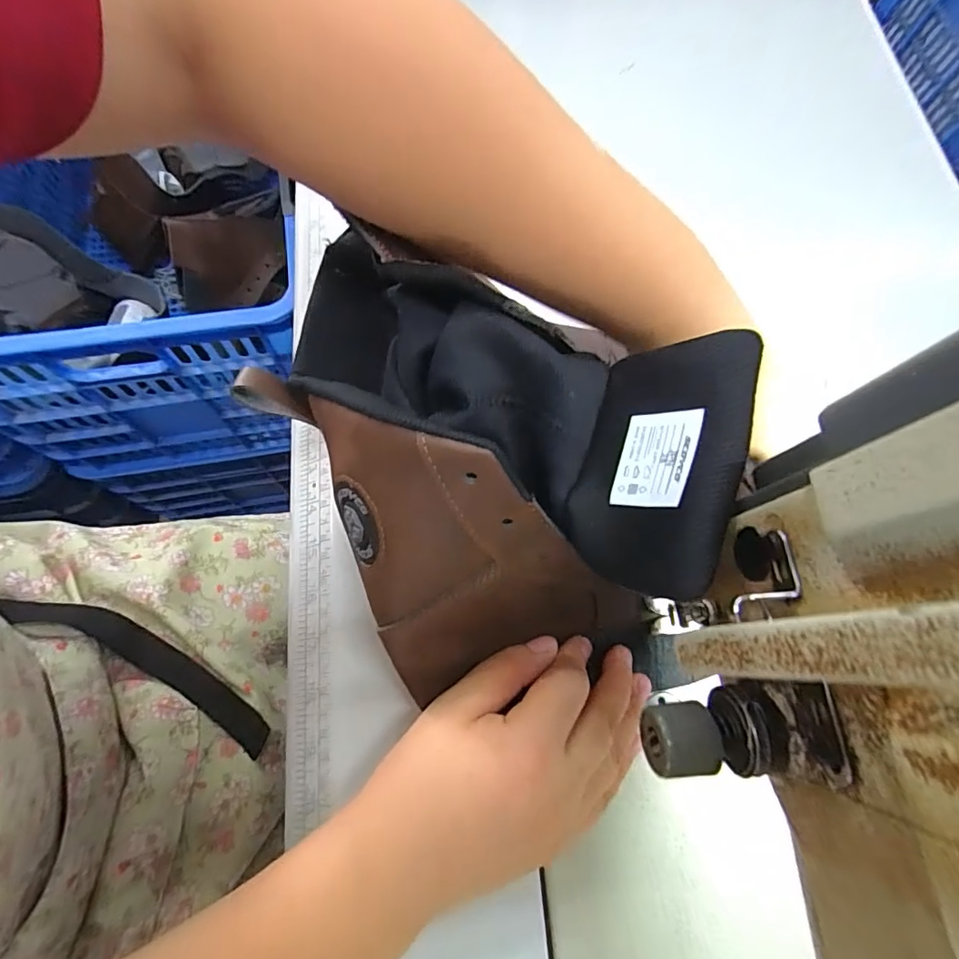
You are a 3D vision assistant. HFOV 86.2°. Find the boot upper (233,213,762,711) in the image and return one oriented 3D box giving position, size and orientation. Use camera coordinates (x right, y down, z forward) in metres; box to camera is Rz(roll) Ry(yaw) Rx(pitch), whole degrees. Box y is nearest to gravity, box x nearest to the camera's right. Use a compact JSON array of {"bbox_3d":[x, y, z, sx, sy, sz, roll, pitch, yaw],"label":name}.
[{"bbox_3d":[0.006,-0.009,0.229,0.153,0.130,0.192,-26,74,-10],"label":"boot upper"}]

